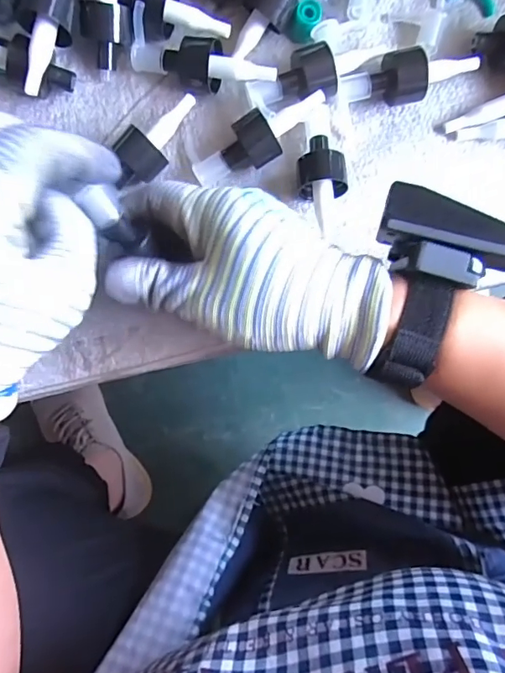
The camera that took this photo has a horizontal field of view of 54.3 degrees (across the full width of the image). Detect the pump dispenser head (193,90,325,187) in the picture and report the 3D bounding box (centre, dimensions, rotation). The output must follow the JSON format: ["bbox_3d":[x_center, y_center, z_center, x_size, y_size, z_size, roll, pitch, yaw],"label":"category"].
[{"bbox_3d":[0.004,-0.121,0.304,0.087,0.028,0.027,-33,87,-3],"label":"pump dispenser head"}]

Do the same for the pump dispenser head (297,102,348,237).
[{"bbox_3d":[0.042,-0.103,0.308,0.028,0.023,0.073,-7,87,-1],"label":"pump dispenser head"}]

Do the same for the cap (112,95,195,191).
[{"bbox_3d":[-0.061,-0.120,0.304,0.026,0.026,0.066,32,87,1],"label":"cap"}]

